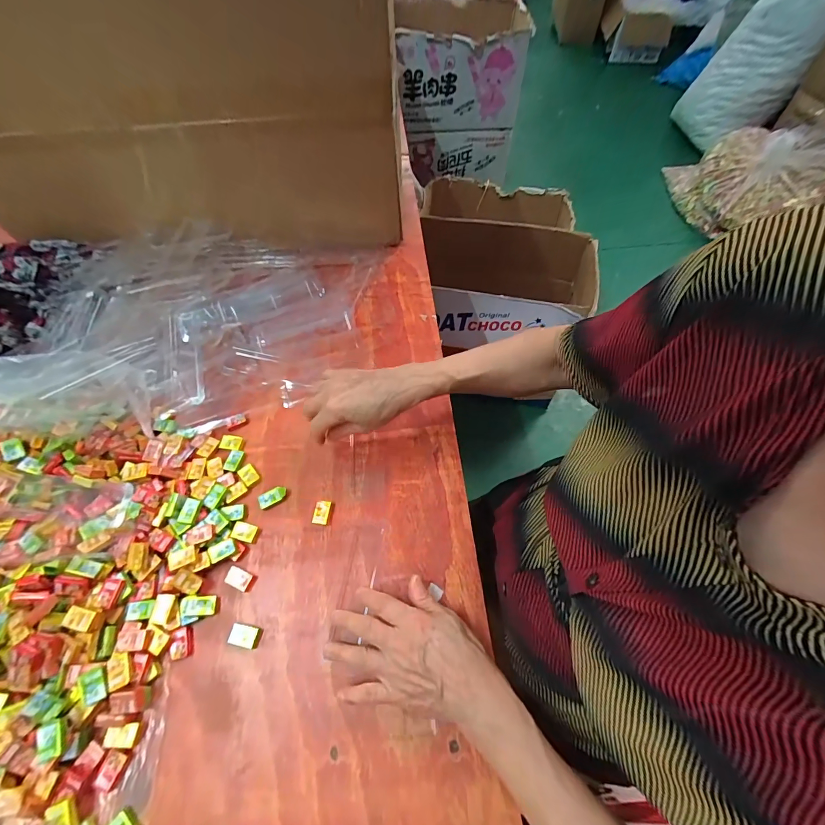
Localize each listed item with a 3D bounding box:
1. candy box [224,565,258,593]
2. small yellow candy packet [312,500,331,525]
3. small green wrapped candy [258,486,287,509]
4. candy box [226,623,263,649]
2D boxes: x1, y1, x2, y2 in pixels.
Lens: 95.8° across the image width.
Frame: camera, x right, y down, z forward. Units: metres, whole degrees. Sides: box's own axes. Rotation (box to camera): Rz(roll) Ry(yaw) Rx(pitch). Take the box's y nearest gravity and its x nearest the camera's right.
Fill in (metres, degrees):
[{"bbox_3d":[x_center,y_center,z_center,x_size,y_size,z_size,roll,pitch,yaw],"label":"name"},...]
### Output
[{"bbox_3d":[-0.176,0.170,0.381,0.027,0.011,0.017,20,62,12],"label":"candy box"},{"bbox_3d":[-0.099,0.110,0.410,0.015,0.012,0.026,7,60,5],"label":"small yellow candy packet"},{"bbox_3d":[-0.158,0.095,0.419,0.031,0.010,0.017,-29,64,-15],"label":"small green wrapped candy"},{"bbox_3d":[-0.160,0.214,0.356,0.028,0.007,0.018,8,61,6],"label":"candy box"}]

